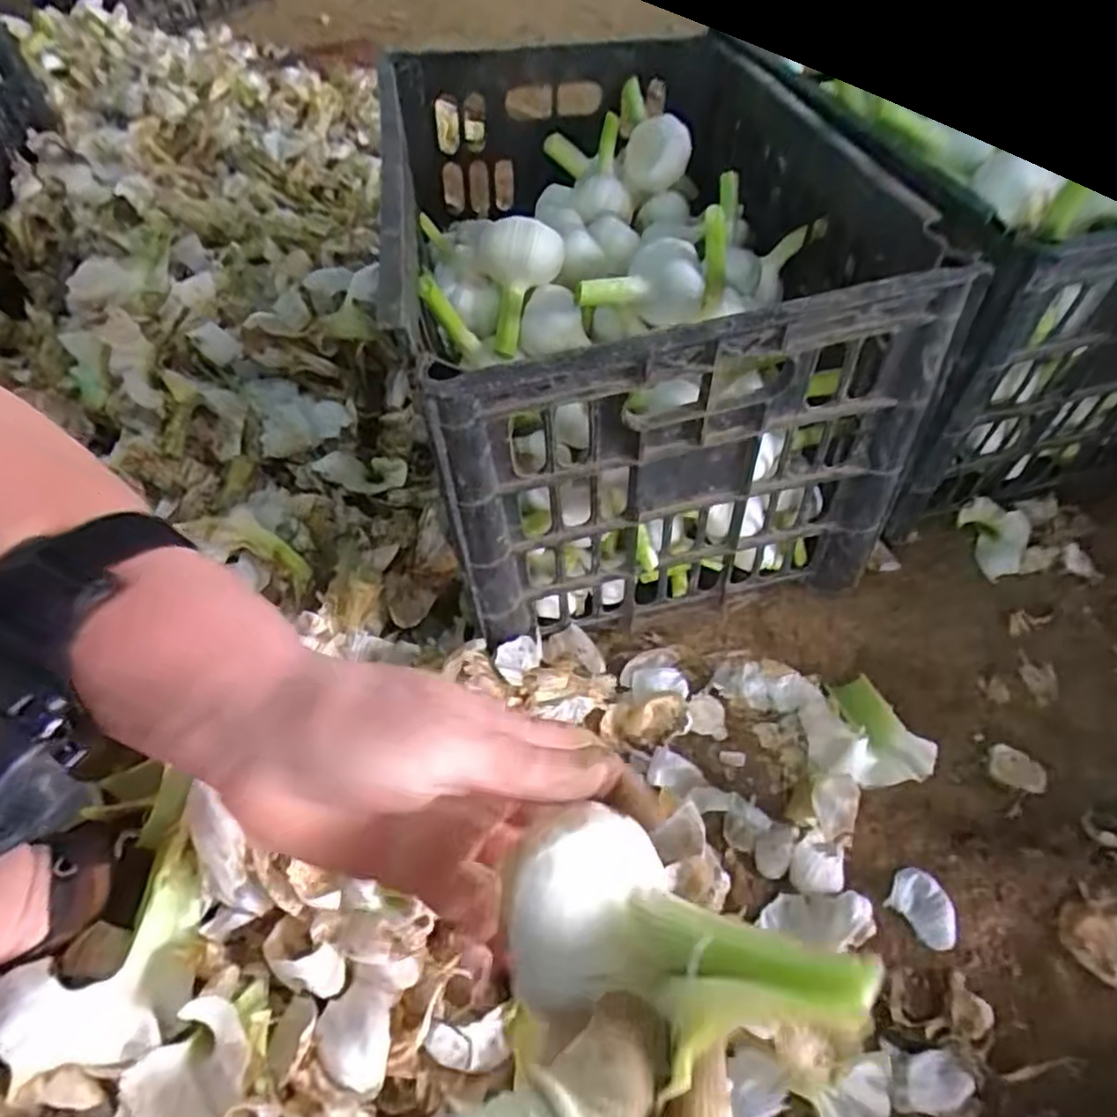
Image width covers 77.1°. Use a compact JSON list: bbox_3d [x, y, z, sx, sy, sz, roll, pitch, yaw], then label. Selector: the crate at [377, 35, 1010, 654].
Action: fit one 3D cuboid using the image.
[{"bbox_3d":[0.035,-0.188,0.588,0.320,0.286,0.460,-14,53,-11],"label":"crate"}]

